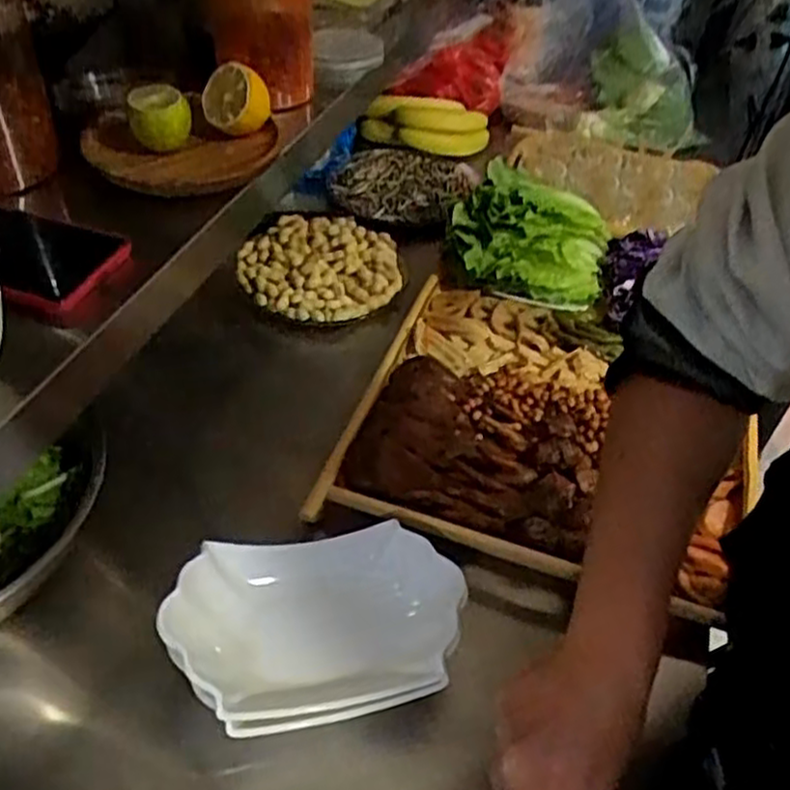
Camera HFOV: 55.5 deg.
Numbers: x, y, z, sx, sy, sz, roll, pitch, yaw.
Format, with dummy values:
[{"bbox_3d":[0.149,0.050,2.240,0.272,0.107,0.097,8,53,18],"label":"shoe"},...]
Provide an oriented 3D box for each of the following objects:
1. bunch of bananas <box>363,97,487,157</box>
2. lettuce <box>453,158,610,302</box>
[{"bbox_3d":[0.046,-0.390,1.059,0.183,0.060,0.083,-7,43,-13],"label":"bunch of bananas"},{"bbox_3d":[0.145,-0.175,0.806,0.164,0.079,0.144,14,45,9],"label":"lettuce"}]

